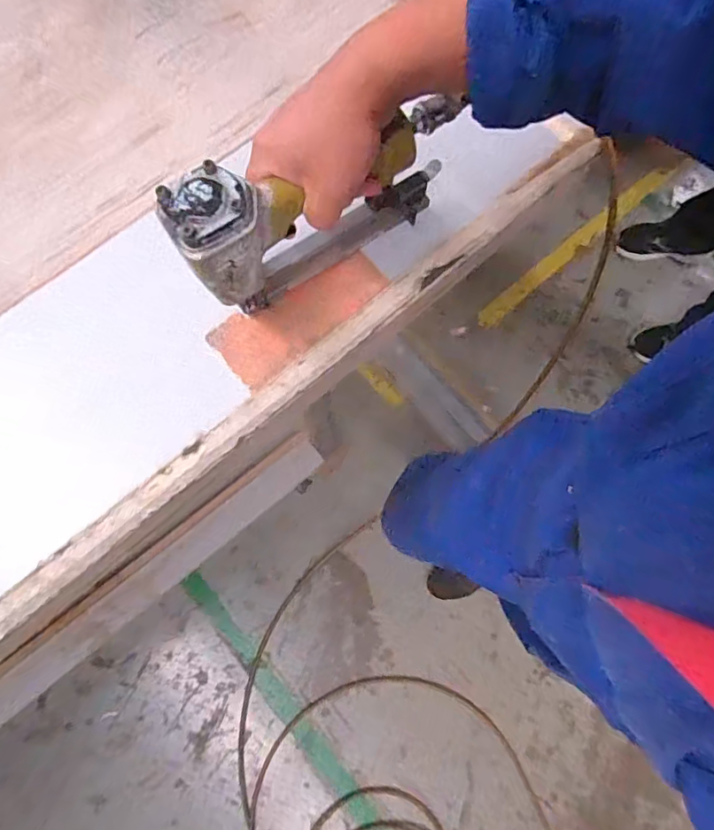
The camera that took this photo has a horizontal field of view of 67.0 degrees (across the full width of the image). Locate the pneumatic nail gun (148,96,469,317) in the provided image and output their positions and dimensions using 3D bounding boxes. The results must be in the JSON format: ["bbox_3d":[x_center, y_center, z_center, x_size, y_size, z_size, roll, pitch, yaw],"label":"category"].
[{"bbox_3d":[-0.023,-0.169,0.437,0.235,0.147,0.051,-32,79,-8],"label":"pneumatic nail gun"}]

